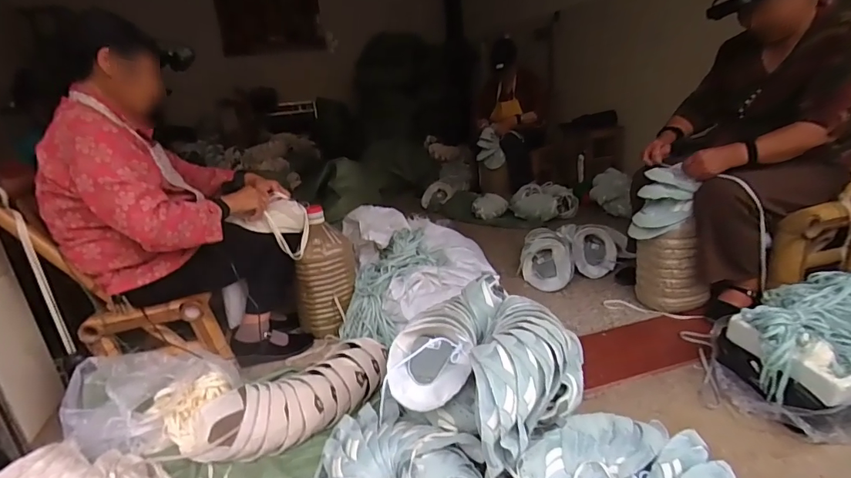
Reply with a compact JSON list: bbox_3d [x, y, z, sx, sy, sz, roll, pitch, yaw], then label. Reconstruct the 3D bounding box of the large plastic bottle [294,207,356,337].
[{"bbox_3d":[-0.333,0.100,1.451,0.188,0.380,0.177,-8,19,-7],"label":"large plastic bottle"}]

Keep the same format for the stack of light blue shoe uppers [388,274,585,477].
[{"bbox_3d":[0.132,0.264,0.908,0.320,0.201,0.346,7,22,32],"label":"stack of light blue shoe uppers"}]

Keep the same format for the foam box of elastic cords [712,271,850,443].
[{"bbox_3d":[0.905,0.256,1.009,0.364,0.255,0.338,-10,19,-13],"label":"foam box of elastic cords"}]

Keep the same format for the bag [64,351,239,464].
[{"bbox_3d":[-0.674,0.378,1.052,0.382,0.171,0.189,-4,19,3],"label":"bag"}]

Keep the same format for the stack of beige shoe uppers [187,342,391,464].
[{"bbox_3d":[-0.317,0.382,1.043,0.485,0.111,0.182,-15,21,-26],"label":"stack of beige shoe uppers"}]

